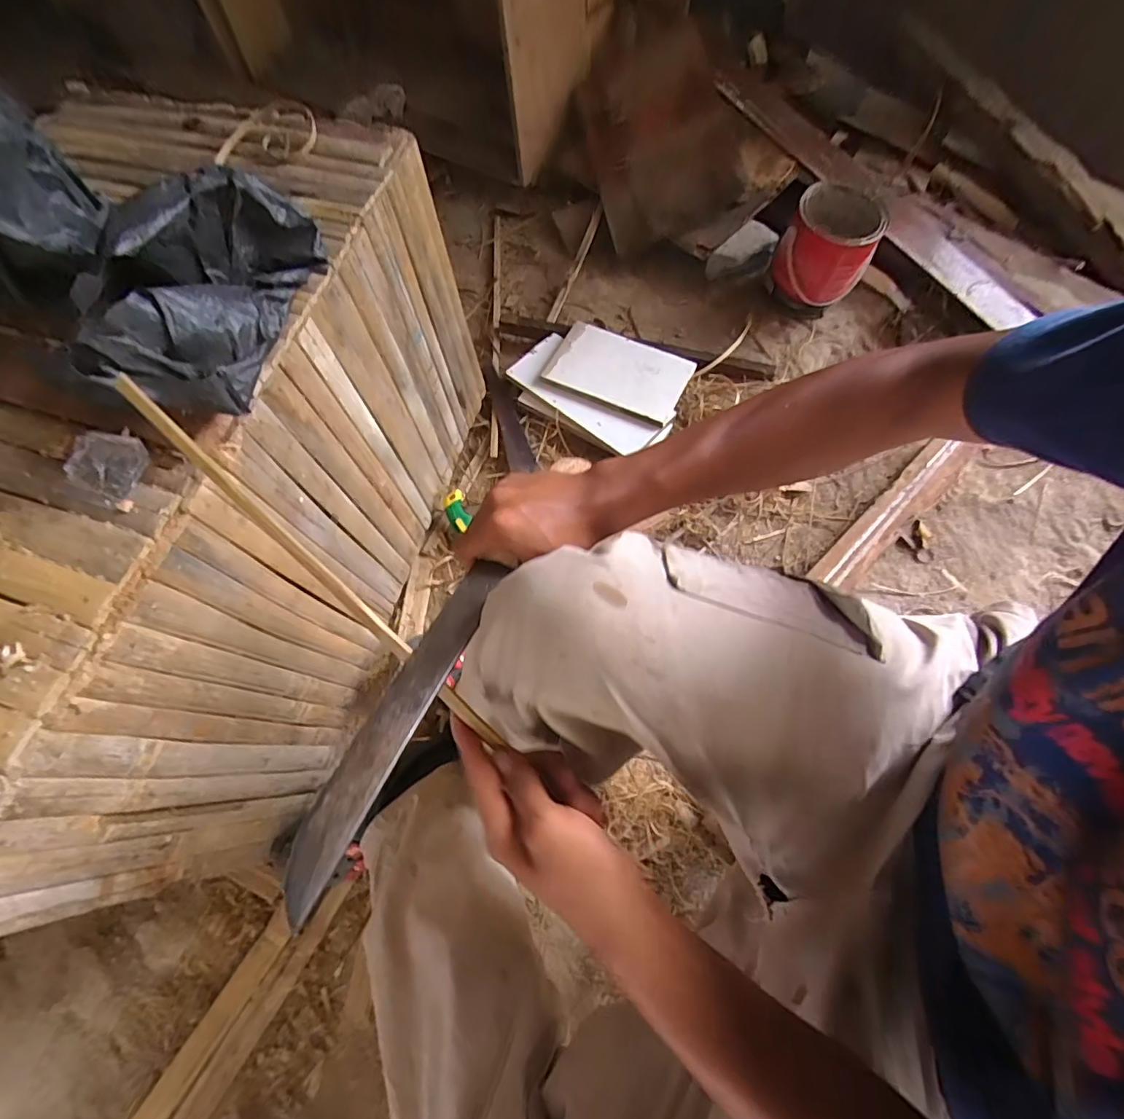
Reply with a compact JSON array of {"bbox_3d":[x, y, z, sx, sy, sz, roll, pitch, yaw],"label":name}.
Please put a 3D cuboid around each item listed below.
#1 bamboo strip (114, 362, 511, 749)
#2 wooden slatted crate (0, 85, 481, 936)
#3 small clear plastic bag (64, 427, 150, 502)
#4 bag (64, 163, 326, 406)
[{"bbox_3d":[-0.160,0.003,0.334,0.325,0.011,0.010,45,75,-3],"label":"bamboo strip"},{"bbox_3d":[-0.469,-0.088,0.626,0.456,0.404,0.760,13,67,10],"label":"wooden slatted crate"},{"bbox_3d":[-0.352,-0.077,0.408,0.050,0.018,0.050,17,67,11],"label":"small clear plastic bag"},{"bbox_3d":[-0.269,-0.204,0.401,0.074,0.114,0.207,9,68,7],"label":"bag"}]

